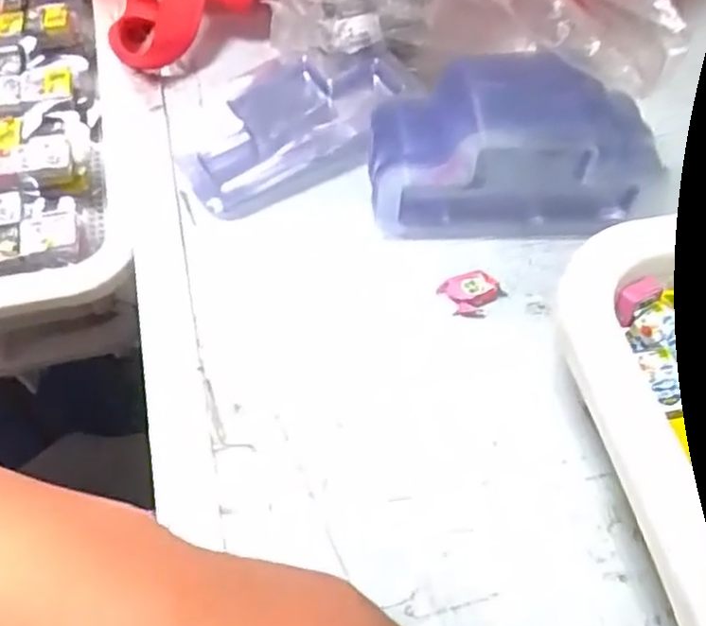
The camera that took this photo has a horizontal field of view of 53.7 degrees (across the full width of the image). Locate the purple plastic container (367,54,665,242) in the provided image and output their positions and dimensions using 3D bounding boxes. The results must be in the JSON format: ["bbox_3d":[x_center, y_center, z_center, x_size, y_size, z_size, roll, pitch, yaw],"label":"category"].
[{"bbox_3d":[0.080,-0.080,0.342,0.140,0.080,0.052,5,57,1],"label":"purple plastic container"}]

